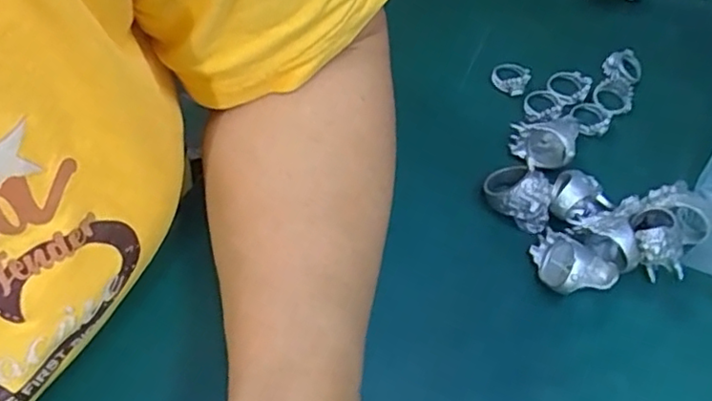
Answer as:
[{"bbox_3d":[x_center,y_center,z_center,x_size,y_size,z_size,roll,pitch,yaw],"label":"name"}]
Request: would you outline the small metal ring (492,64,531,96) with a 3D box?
[{"bbox_3d":[0.090,-0.072,0.354,0.021,0.008,0.016,28,63,12],"label":"small metal ring"}]

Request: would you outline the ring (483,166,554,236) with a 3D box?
[{"bbox_3d":[0.084,-0.005,0.304,0.035,0.030,0.025,28,63,12],"label":"ring"}]

